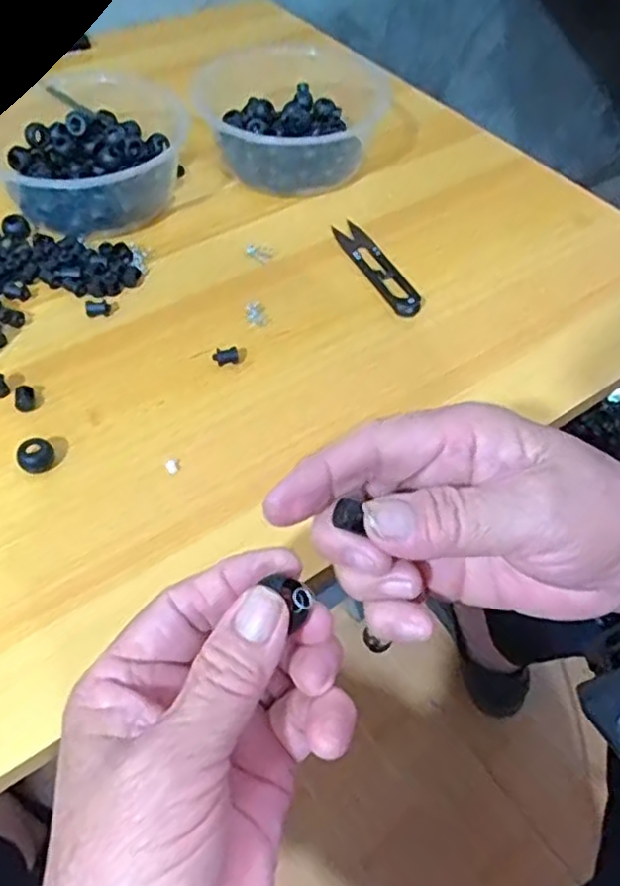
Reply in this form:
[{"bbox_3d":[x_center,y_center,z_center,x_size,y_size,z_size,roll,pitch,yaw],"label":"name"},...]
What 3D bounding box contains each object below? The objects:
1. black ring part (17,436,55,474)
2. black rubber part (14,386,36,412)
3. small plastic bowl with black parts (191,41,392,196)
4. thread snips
[{"bbox_3d":[-0.136,0.006,0.340,0.017,0.011,0.014,-27,59,-19],"label":"black ring part"},{"bbox_3d":[-0.152,-0.024,0.363,0.009,0.009,0.013,-12,55,-10],"label":"black rubber part"},{"bbox_3d":[-0.012,-0.251,0.520,0.133,0.041,0.140,1,54,-1],"label":"small plastic bowl with black parts"},{"bbox_3d":[0.043,-0.117,0.445,0.022,0.006,0.097,-22,58,-17],"label":"thread snips"}]

